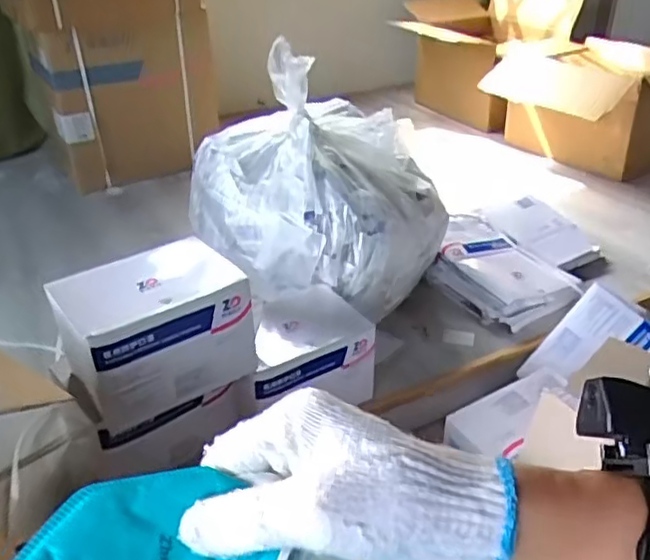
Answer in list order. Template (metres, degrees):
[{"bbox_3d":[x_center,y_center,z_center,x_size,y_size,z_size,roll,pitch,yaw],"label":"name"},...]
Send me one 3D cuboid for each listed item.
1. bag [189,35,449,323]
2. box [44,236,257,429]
[{"bbox_3d":[-0.040,-0.205,1.437,0.483,0.399,0.387,20,37,31],"label":"bag"},{"bbox_3d":[-0.260,0.081,1.034,0.259,0.193,0.149,-19,35,-26],"label":"box"}]

